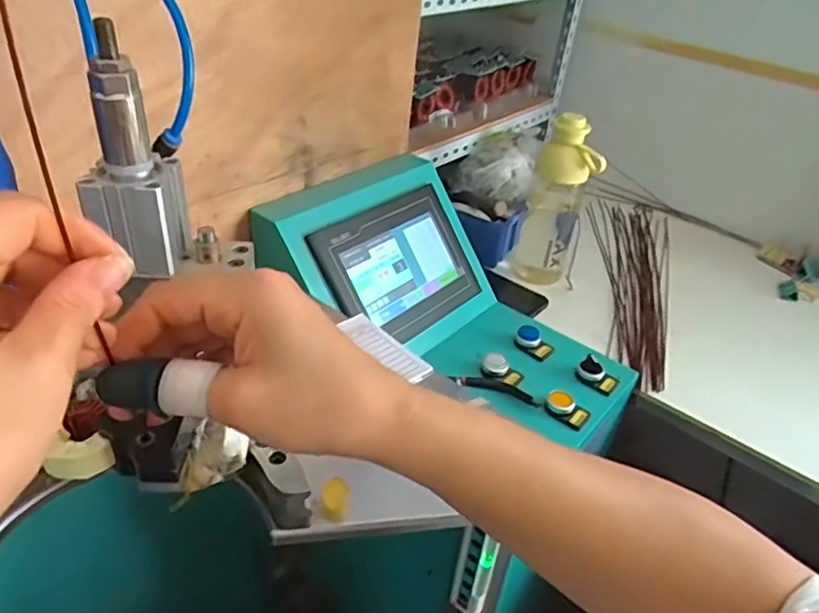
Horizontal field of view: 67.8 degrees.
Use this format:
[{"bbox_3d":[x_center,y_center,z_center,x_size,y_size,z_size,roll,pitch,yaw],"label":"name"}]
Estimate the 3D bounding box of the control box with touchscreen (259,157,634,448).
[{"bbox_3d":[0.041,-0.001,0.652,0.348,0.164,0.246,30,42,31],"label":"control box with touchscreen"}]

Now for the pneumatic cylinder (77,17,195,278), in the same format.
[{"bbox_3d":[-0.151,-0.079,0.334,0.045,0.119,0.047,3,35,-3],"label":"pneumatic cylinder"}]

